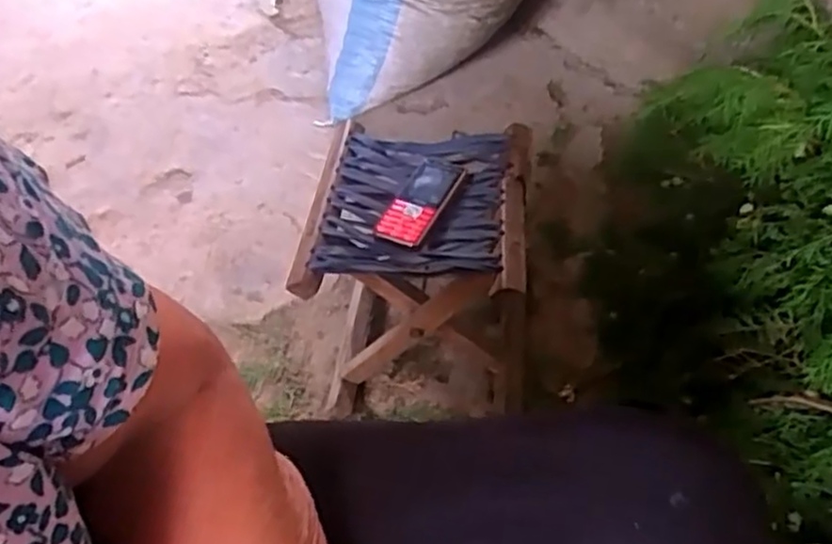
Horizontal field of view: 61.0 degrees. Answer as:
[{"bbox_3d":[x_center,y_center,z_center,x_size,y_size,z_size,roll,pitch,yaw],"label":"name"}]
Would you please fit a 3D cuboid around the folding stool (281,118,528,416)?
[{"bbox_3d":[0.010,0.005,0.825,0.231,0.221,0.266,2,48,7],"label":"folding stool"}]

